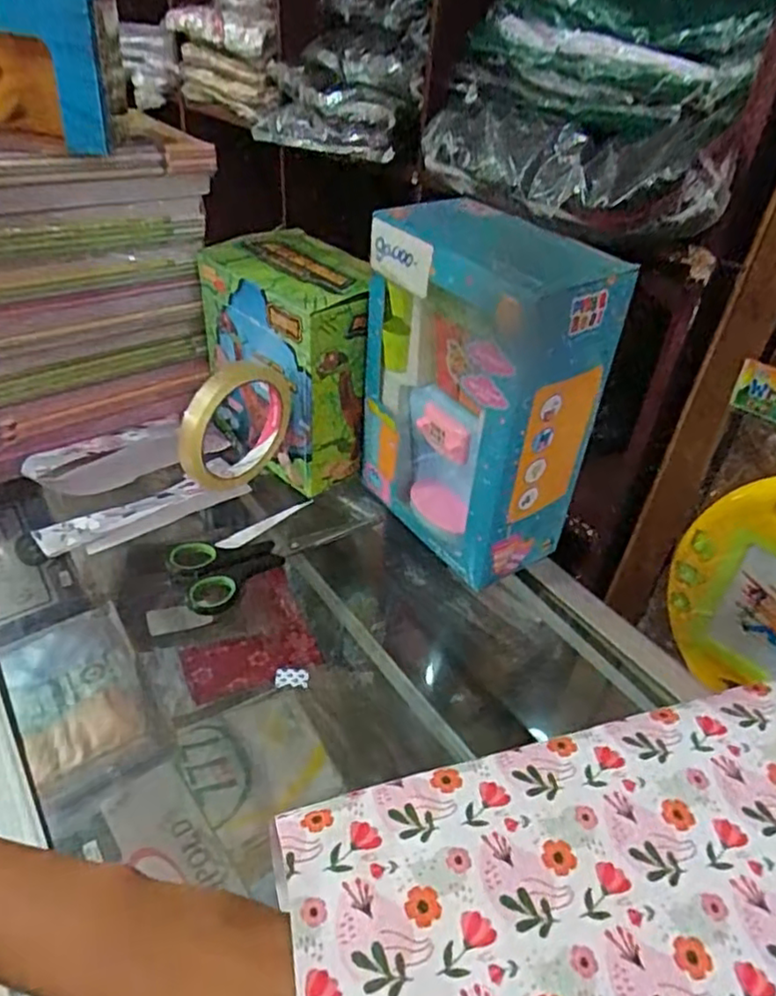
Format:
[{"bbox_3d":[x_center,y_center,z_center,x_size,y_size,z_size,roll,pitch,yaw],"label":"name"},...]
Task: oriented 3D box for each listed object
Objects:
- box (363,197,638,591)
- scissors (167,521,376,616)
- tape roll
[{"bbox_3d":[0.057,-0.069,0.453,0.085,0.215,0.149,-20,46,-29],"label":"box"},{"bbox_3d":[-0.085,0.035,0.484,0.145,0.017,0.058,-23,47,-31],"label":"scissors"},{"bbox_3d":[-0.107,-0.043,0.469,0.014,0.108,0.090,31,45,28],"label":"tape roll"}]

